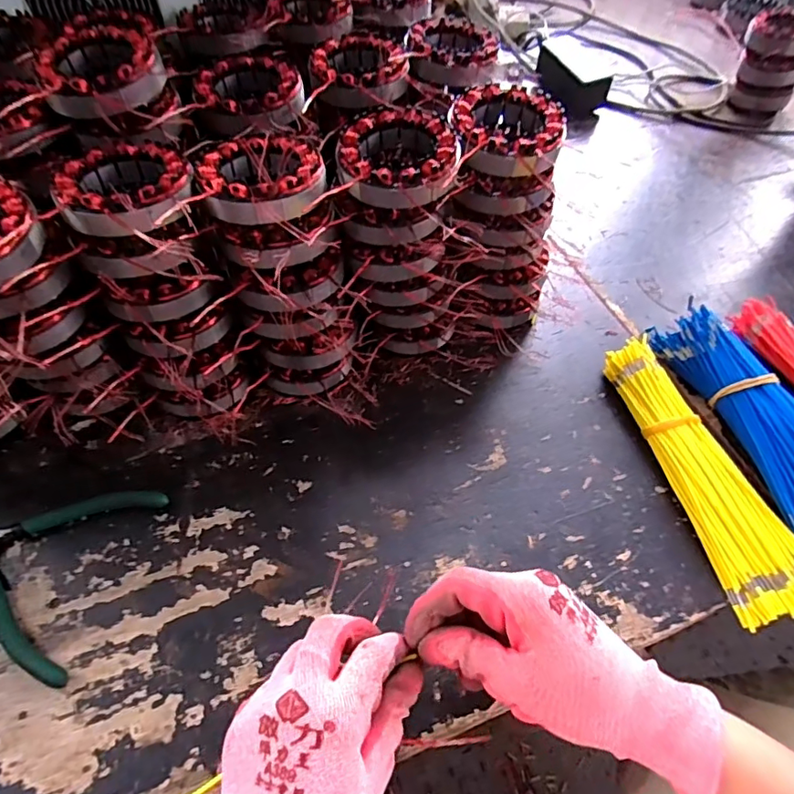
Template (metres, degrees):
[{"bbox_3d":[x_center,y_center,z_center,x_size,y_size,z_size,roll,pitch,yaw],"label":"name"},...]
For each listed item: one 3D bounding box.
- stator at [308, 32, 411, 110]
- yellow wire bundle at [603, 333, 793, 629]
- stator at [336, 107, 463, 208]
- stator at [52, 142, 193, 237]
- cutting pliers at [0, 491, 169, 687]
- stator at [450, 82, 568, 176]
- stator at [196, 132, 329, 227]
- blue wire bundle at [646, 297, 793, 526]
[{"bbox_3d":[-0.034,-0.293,0.470,0.084,0.033,0.090,-1,55,-5],"label":"stator"},{"bbox_3d":[0.252,0.056,0.428,0.072,0.031,0.238,-8,56,-10],"label":"yellow wire bundle"},{"bbox_3d":[0.001,-0.175,0.385,0.086,0.033,0.086,7,55,1],"label":"stator"},{"bbox_3d":[-0.182,-0.141,0.354,0.083,0.028,0.082,2,55,-3],"label":"stator"},{"bbox_3d":[-0.259,0.112,0.373,0.135,0.014,0.133,14,55,6],"label":"cutting pliers"},{"bbox_3d":[0.084,-0.206,0.402,0.083,0.027,0.091,7,55,1],"label":"stator"},{"bbox_3d":[-0.092,-0.150,0.365,0.083,0.026,0.090,-11,57,-11],"label":"stator"},{"bbox_3d":[0.322,0.024,0.447,0.091,0.044,0.246,-11,57,-12],"label":"blue wire bundle"}]

